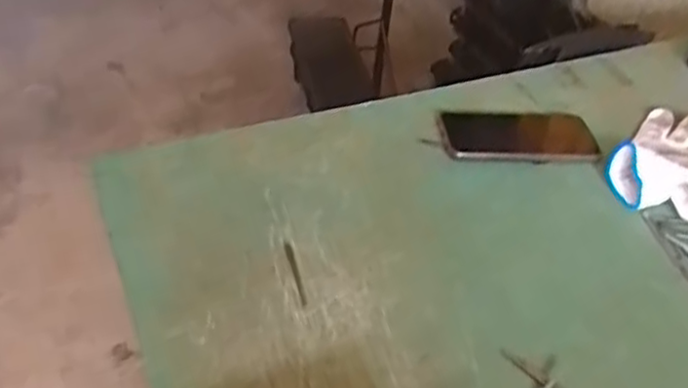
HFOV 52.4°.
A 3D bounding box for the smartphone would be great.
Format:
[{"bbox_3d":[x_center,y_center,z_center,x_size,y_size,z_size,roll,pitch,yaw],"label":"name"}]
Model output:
[{"bbox_3d":[0.186,-0.064,0.748,0.166,0.007,0.082,-1,44,-8],"label":"smartphone"}]

